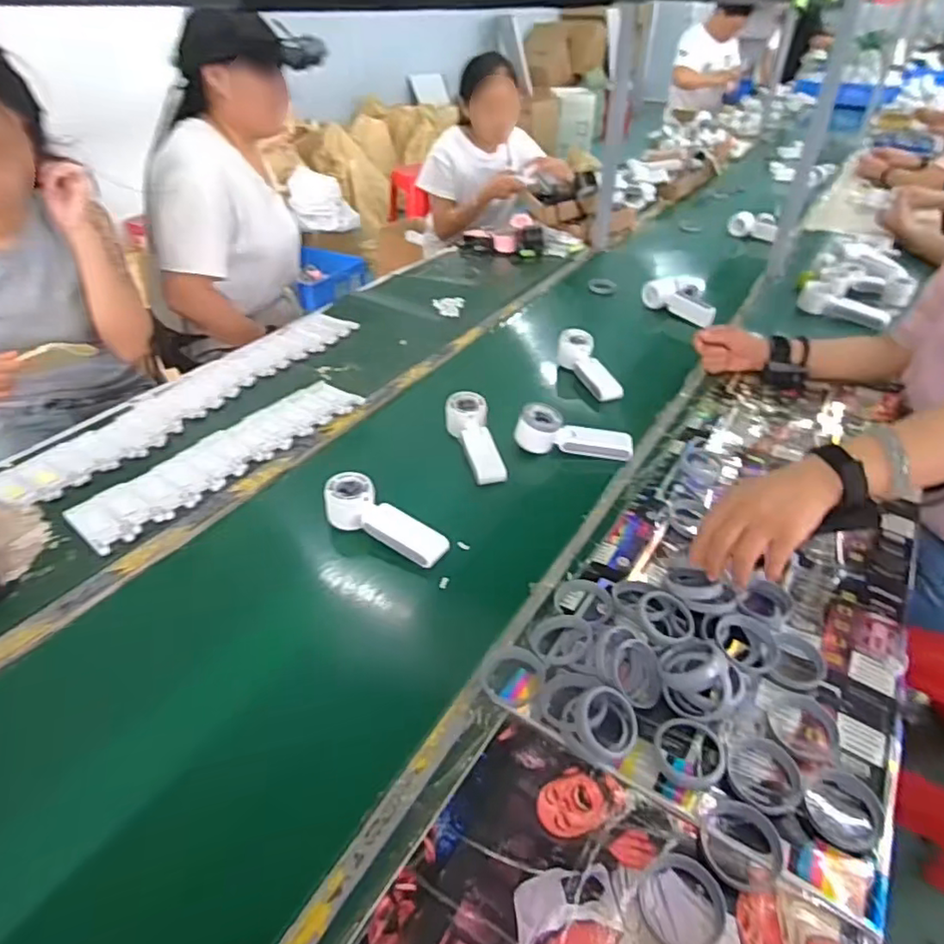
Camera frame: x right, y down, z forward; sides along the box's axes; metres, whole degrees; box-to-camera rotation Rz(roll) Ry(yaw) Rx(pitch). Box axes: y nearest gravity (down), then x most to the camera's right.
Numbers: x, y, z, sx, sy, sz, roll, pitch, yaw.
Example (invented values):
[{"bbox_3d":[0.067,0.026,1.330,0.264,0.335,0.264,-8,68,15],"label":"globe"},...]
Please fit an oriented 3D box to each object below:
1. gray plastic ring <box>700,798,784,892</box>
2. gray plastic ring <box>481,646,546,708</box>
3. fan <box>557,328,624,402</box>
[{"bbox_3d":[0.204,0.282,0.463,0.059,0.007,0.059,0,37,0],"label":"gray plastic ring"},{"bbox_3d":[0.037,0.192,0.574,0.061,0.012,0.056,0,37,0],"label":"gray plastic ring"},{"bbox_3d":[0.203,-0.181,1.054,0.062,0.044,0.171,-16,57,-18],"label":"fan"}]

